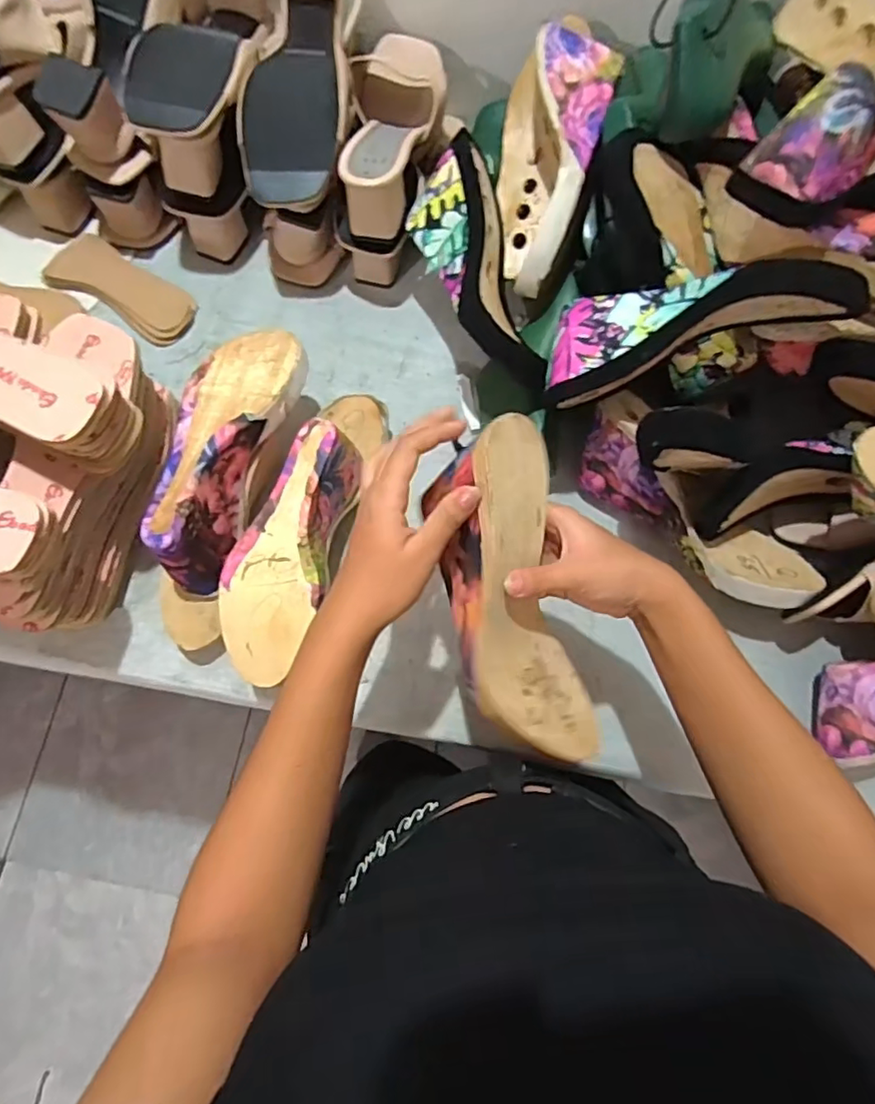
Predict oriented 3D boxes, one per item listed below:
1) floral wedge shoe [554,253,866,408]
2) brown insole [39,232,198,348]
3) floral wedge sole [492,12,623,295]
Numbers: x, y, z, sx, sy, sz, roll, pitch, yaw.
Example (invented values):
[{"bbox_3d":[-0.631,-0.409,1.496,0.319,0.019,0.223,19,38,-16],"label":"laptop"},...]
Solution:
[{"bbox_3d":[0.195,-0.180,0.456,0.226,0.075,0.080,-13,75,22],"label":"floral wedge shoe"},{"bbox_3d":[-0.337,-0.281,0.628,0.161,0.013,0.068,30,77,6],"label":"brown insole"},{"bbox_3d":[0.102,-0.356,0.538,0.085,0.099,0.237,8,76,1],"label":"floral wedge sole"}]

